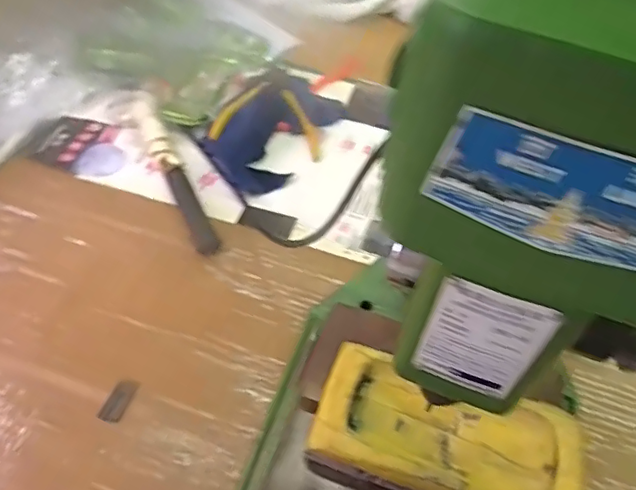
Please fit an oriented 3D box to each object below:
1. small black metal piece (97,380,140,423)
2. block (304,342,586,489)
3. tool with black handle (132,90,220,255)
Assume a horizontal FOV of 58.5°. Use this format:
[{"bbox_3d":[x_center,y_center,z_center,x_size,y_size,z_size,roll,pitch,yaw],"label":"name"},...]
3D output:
[{"bbox_3d":[-0.153,0.119,0.436,0.017,0.004,0.035,19,52,11],"label":"small black metal piece"},{"bbox_3d":[0.080,0.128,0.366,0.162,0.031,0.087,17,52,10],"label":"block"},{"bbox_3d":[-0.152,-0.081,0.581,0.024,0.020,0.226,-20,55,-18],"label":"tool with black handle"}]

